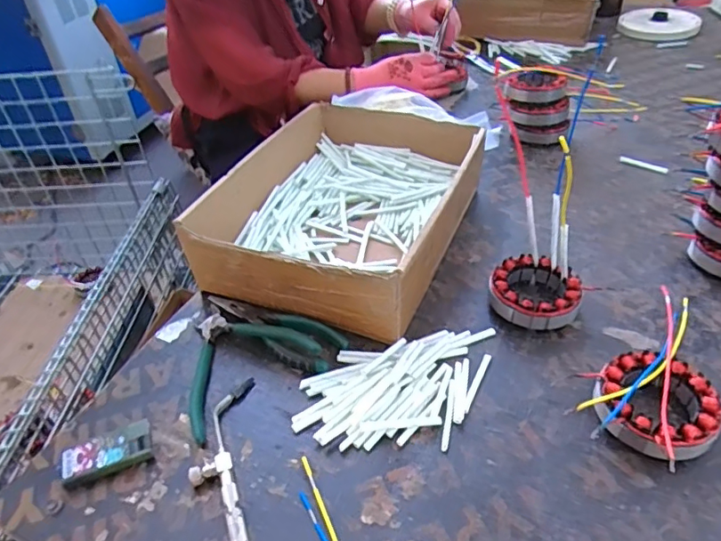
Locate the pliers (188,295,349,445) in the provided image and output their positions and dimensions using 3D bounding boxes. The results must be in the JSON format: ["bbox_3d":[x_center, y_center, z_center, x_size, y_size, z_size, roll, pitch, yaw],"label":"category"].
[{"bbox_3d":[-0.110,0.067,0.500,0.151,0.018,0.145,-26,45,-23],"label":"pliers"}]

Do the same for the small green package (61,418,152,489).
[{"bbox_3d":[-0.203,0.148,0.422,0.067,0.014,0.033,-19,42,-15],"label":"small green package"}]

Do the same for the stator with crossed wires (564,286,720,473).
[{"bbox_3d":[0.250,0.091,0.431,0.091,0.035,0.162,27,50,32],"label":"stator with crossed wires"}]

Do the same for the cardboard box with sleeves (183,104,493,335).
[{"bbox_3d":[-0.008,-0.083,0.615,0.242,0.090,0.331,14,44,21],"label":"cardboard box with sleeves"}]

